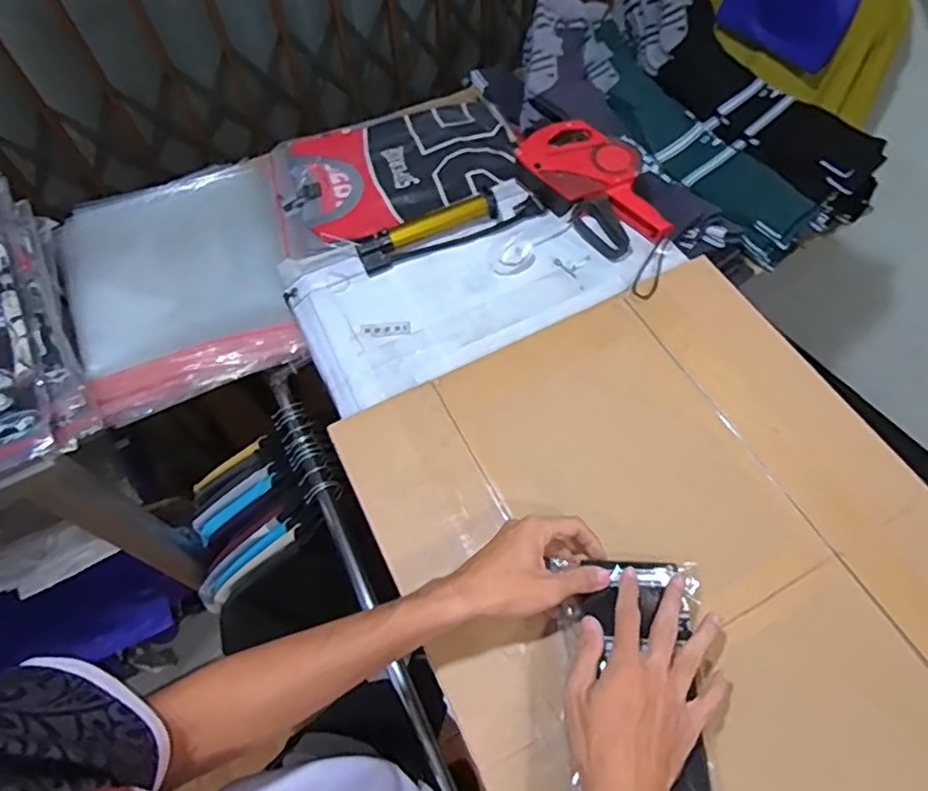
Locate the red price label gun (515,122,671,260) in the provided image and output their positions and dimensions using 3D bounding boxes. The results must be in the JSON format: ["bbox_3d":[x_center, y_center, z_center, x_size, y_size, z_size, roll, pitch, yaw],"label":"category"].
[{"bbox_3d":[0.174,-0.281,0.798,0.129,0.044,0.220,-28,64,-13],"label":"red price label gun"}]

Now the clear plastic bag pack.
[{"bbox_3d":[-0.414,-0.197,0.893,0.307,0.071,0.448,-22,63,-10],"label":"clear plastic bag pack"}]

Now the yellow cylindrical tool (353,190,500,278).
[{"bbox_3d":[-0.046,-0.214,0.784,0.191,0.033,0.041,-26,63,-12],"label":"yellow cylindrical tool"}]

